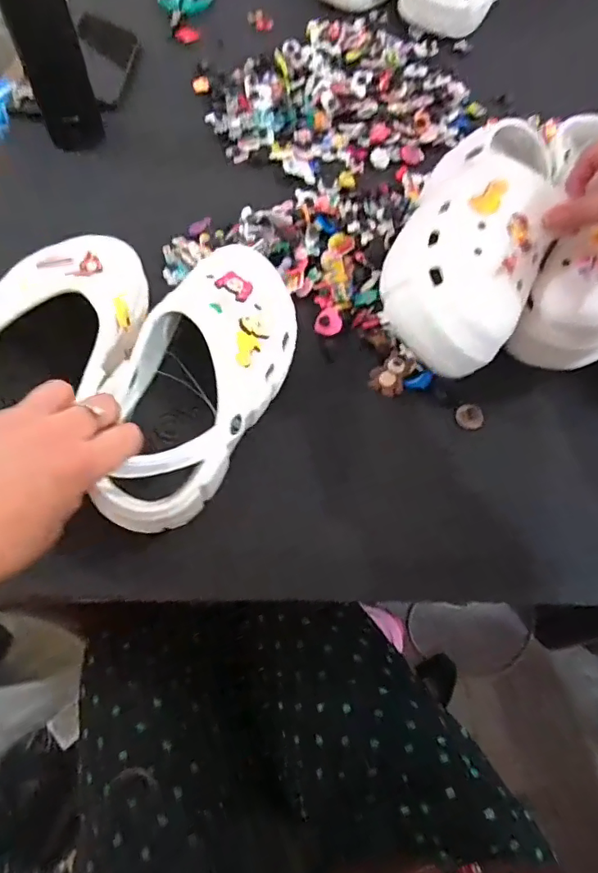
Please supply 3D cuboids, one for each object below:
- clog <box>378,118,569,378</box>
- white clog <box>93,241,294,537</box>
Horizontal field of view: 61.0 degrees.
[{"bbox_3d":[0.151,-0.175,0.430,0.121,0.084,0.229,25,64,11],"label":"clog"},{"bbox_3d":[-0.073,-0.047,0.389,0.101,0.096,0.242,18,71,7],"label":"white clog"}]

